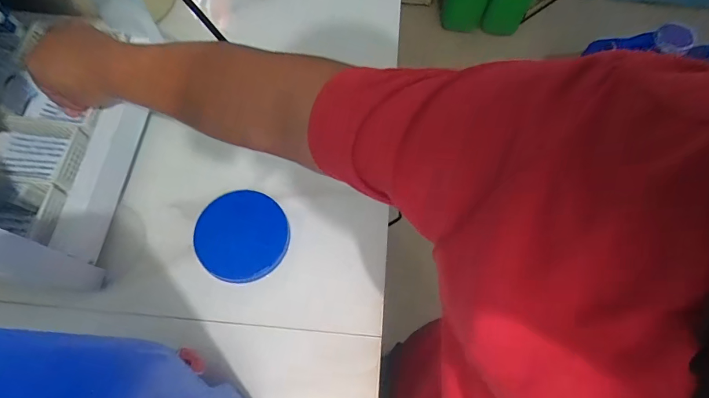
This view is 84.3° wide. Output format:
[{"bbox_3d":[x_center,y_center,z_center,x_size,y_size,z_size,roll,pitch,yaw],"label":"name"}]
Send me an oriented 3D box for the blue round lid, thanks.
[{"bbox_3d":[-0.145,0.046,0.510,0.113,0.019,0.116,1,68,-3],"label":"blue round lid"}]

